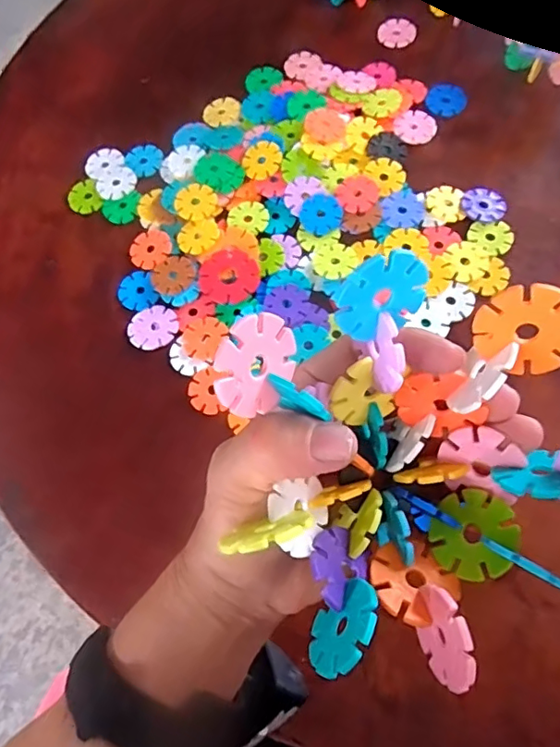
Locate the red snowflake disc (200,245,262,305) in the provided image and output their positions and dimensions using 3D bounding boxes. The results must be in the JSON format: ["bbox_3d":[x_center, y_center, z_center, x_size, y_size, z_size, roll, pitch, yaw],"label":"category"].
[{"bbox_3d":[-0.036,-0.070,0.389,0.042,0.004,0.044,-2,69,6],"label":"red snowflake disc"}]

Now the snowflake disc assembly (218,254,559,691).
[{"bbox_3d":[0.046,0.031,0.179,0.116,0.066,0.116,-21,73,-6],"label":"snowflake disc assembly"}]

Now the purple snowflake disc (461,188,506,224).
[{"bbox_3d":[0.150,-0.123,0.396,0.032,0.004,0.030,-2,69,6],"label":"purple snowflake disc"}]

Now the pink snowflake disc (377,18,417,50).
[{"bbox_3d":[0.103,-0.301,0.476,0.032,0.004,0.034,-2,69,6],"label":"pink snowflake disc"}]

